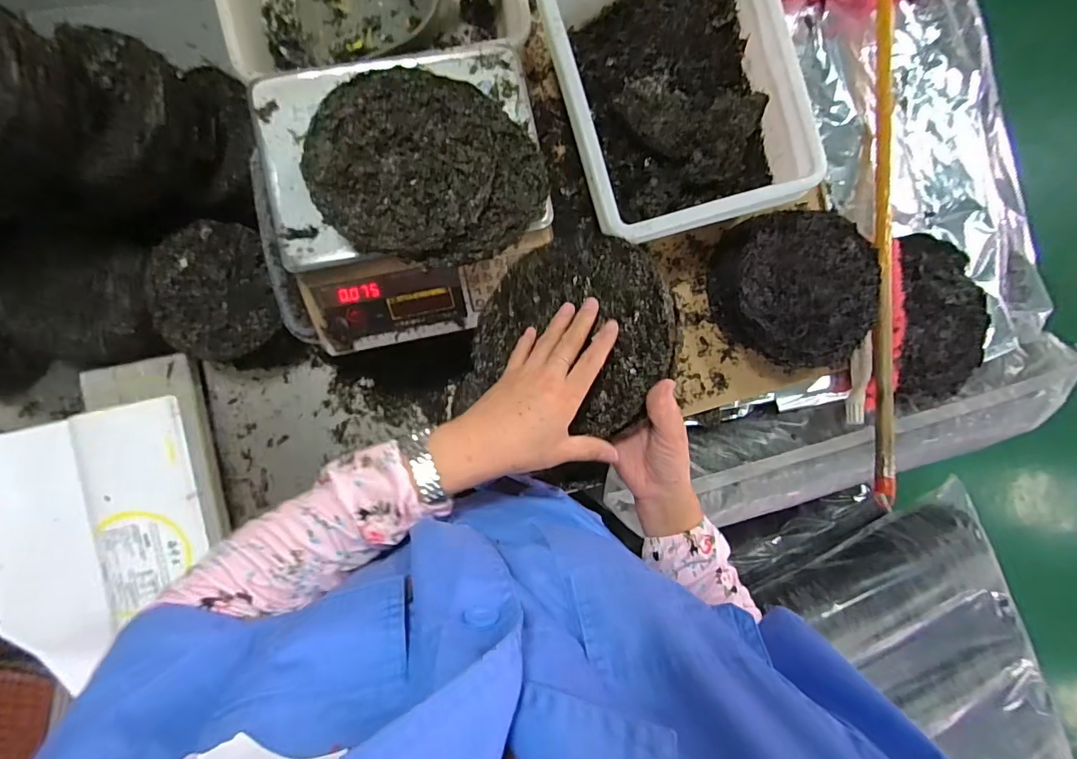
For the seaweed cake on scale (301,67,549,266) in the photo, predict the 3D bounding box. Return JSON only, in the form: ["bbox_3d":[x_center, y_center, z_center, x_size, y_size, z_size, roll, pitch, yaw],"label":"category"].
[{"bbox_3d":[-0.115,-0.226,0.511,0.239,0.027,0.198,-4,88,-6],"label":"seaweed cake on scale"}]

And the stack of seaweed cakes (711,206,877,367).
[{"bbox_3d":[0.361,-0.125,0.695,0.207,0.089,0.215,-3,88,-6],"label":"stack of seaweed cakes"}]

